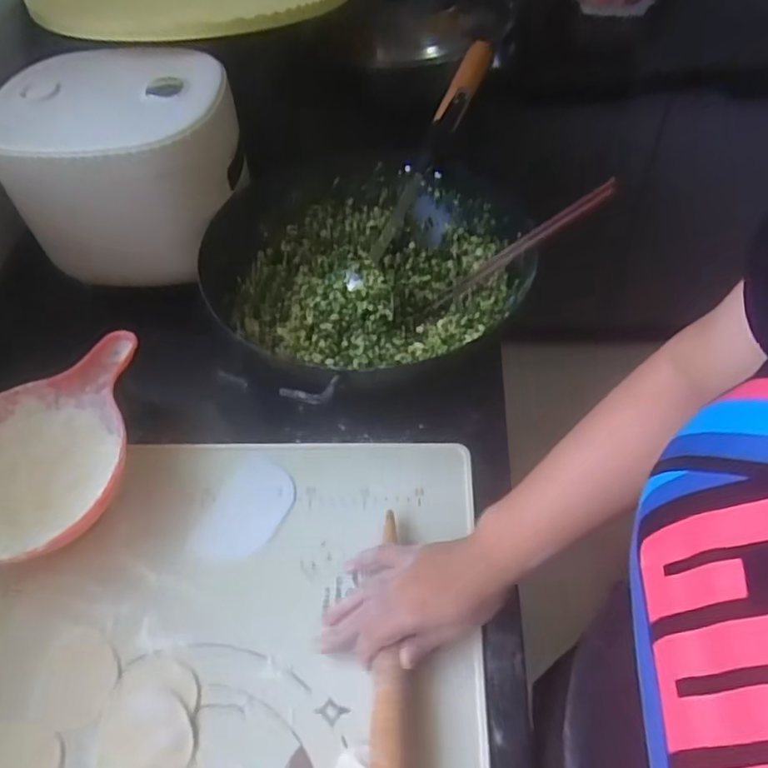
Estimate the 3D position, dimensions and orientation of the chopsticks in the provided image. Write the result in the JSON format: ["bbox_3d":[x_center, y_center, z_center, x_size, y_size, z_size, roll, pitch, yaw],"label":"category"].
[{"bbox_3d":[0.135,-0.134,0.617,0.206,0.014,0.020,-31,43,34],"label":"chopsticks"}]

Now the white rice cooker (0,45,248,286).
[{"bbox_3d":[-0.273,-0.235,0.685,0.229,0.184,0.172,3,52,6],"label":"white rice cooker"}]

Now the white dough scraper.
[{"bbox_3d":[-0.124,0.116,0.562,0.066,0.005,0.100,19,60,19],"label":"white dough scraper"}]

